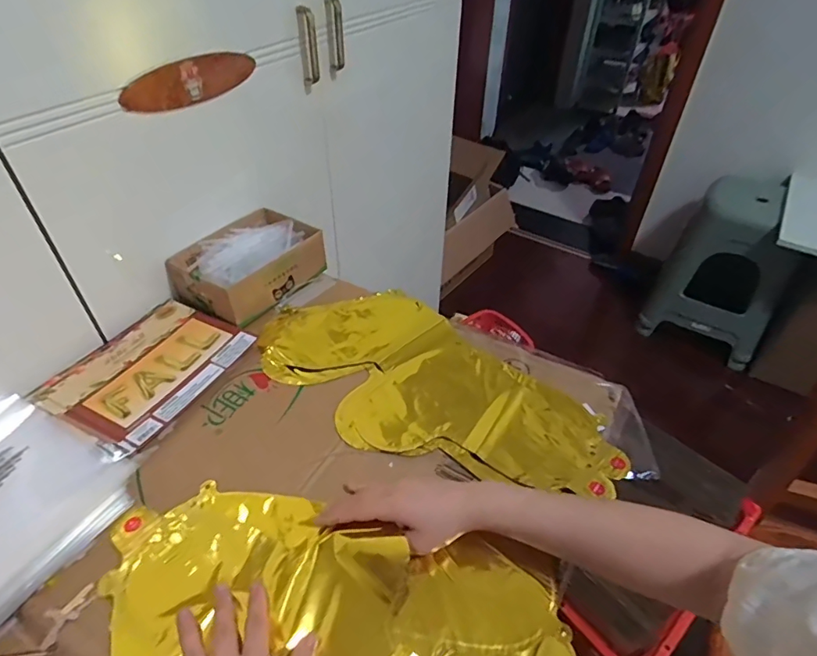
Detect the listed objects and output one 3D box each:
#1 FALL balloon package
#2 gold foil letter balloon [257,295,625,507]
[{"bbox_3d":[-0.318,0.047,0.602,0.165,0.015,0.204,20,46,18],"label":"FALL balloon package"},{"bbox_3d":[0.021,0.069,0.593,0.430,0.012,0.223,35,52,30],"label":"gold foil letter balloon"}]

